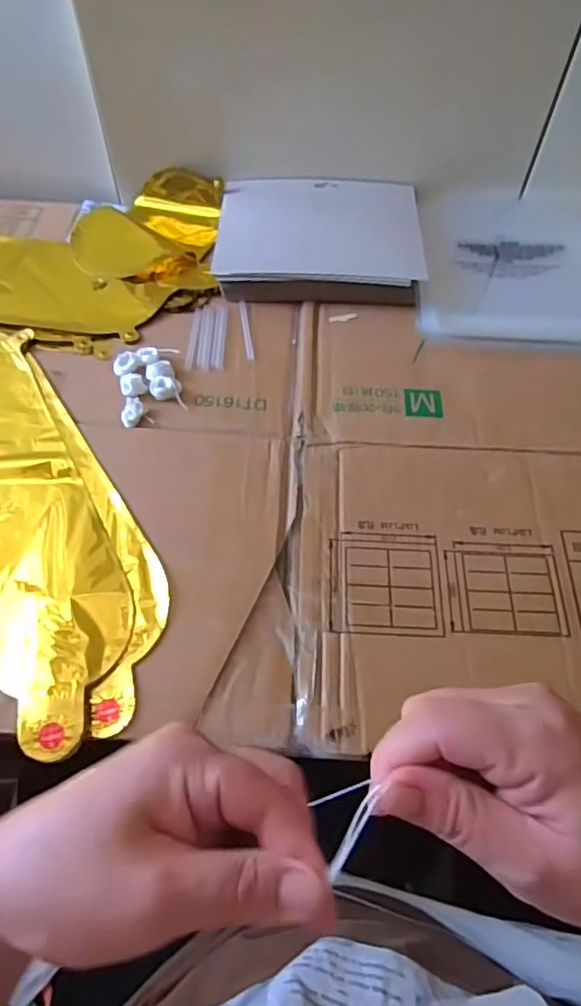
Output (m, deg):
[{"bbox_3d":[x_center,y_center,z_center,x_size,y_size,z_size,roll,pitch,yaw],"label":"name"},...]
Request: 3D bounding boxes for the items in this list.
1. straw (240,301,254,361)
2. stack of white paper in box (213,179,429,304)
[{"bbox_3d":[-0.042,-0.166,0.568,0.007,0.004,0.078,-6,59,-6],"label":"straw"},{"bbox_3d":[0.031,-0.278,0.622,0.205,0.027,0.177,1,59,-2],"label":"stack of white paper in box"}]

